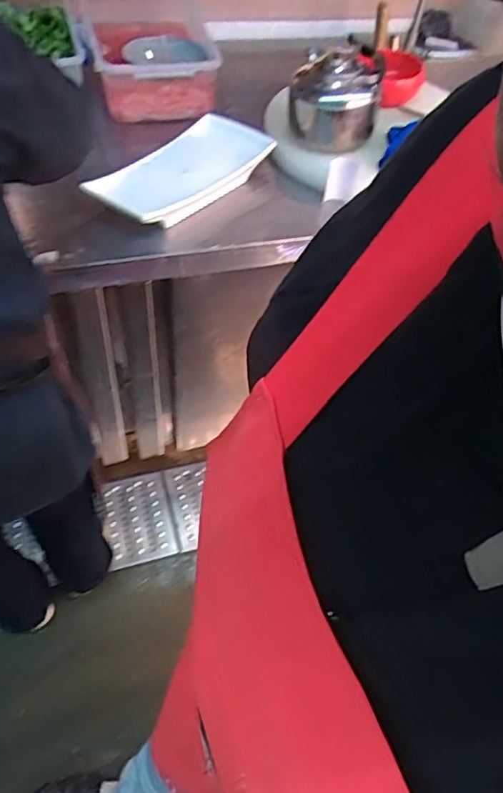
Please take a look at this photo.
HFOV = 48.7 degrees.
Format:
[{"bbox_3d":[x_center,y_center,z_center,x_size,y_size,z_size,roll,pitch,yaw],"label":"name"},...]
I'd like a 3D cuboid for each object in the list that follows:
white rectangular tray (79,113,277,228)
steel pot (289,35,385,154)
[{"bbox_3d":[-0.118,-0.399,0.991,0.138,0.065,0.359,34,56,20],"label":"white rectangular tray"},{"bbox_3d":[0.158,-0.566,1.045,0.154,0.145,0.158,11,51,4],"label":"steel pot"}]

